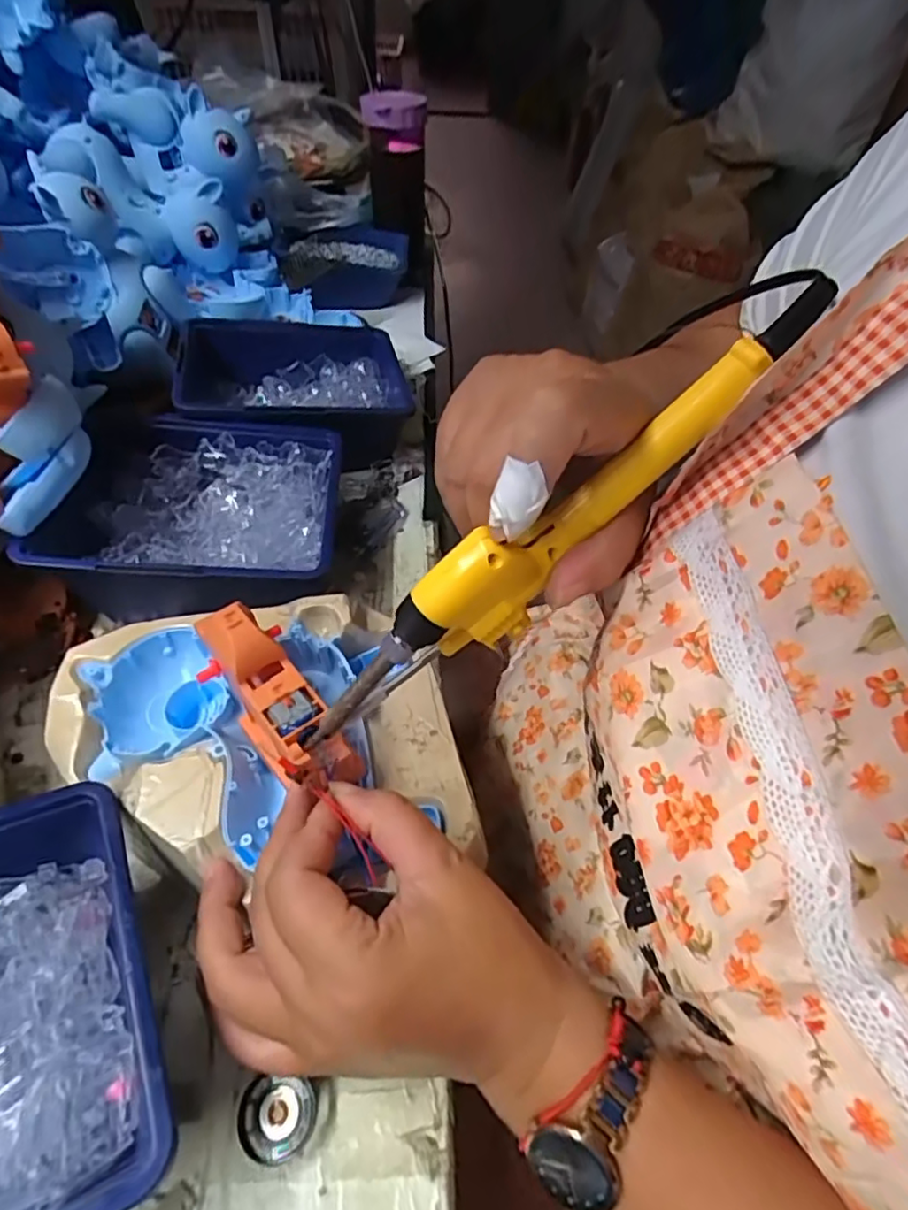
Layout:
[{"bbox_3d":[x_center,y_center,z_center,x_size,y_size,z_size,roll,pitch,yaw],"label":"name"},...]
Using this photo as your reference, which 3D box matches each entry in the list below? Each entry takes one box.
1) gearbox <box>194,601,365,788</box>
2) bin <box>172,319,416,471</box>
[{"bbox_3d":[-0.079,0.038,0.265,0.032,0.025,0.094,-32,74,-28],"label":"gearbox"},{"bbox_3d":[-0.124,-0.166,0.501,0.173,0.069,0.148,-5,48,-8],"label":"bin"}]

